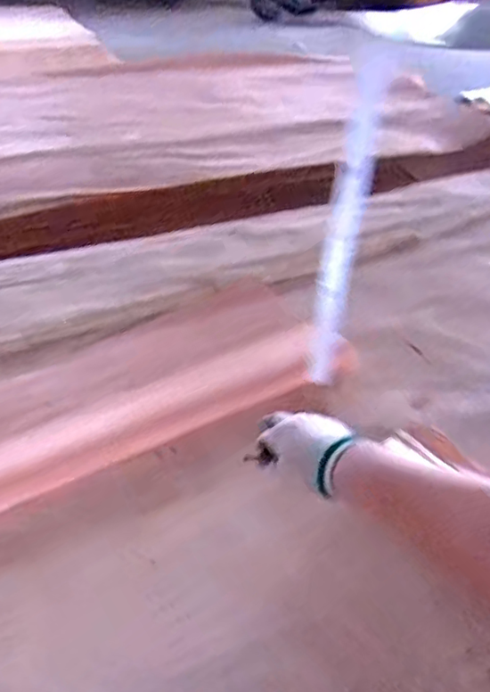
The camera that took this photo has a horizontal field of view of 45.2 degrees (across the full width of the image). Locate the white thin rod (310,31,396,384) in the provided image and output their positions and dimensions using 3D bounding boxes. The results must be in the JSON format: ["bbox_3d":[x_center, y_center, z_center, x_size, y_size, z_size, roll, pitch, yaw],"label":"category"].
[{"bbox_3d":[0.049,-0.049,0.302,0.017,0.174,0.005,15,40,12],"label":"white thin rod"}]

